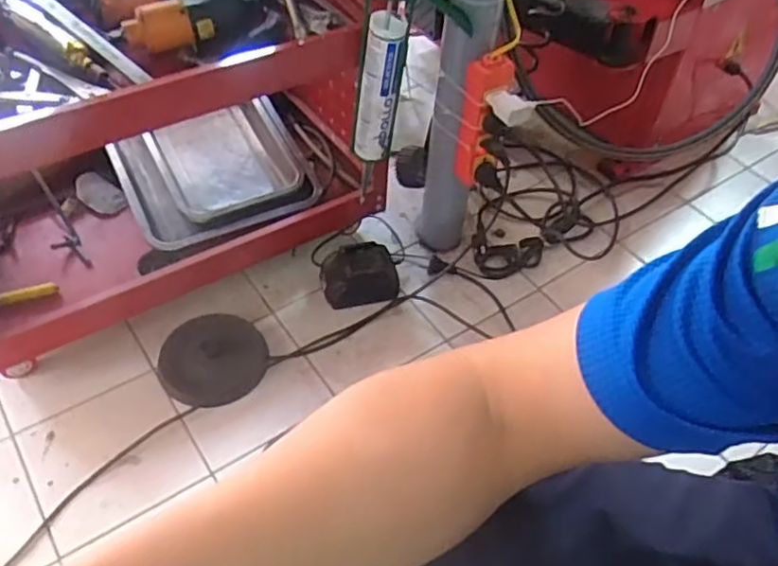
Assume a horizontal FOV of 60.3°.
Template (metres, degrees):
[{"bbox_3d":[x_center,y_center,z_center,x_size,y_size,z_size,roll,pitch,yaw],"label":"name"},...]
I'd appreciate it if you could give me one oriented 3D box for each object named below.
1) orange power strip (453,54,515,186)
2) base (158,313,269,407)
[{"bbox_3d":[0.132,-0.223,0.966,0.063,0.211,0.043,11,49,6],"label":"orange power strip"},{"bbox_3d":[-0.263,0.109,1.000,0.152,0.022,0.151,2,49,-2],"label":"base"}]

